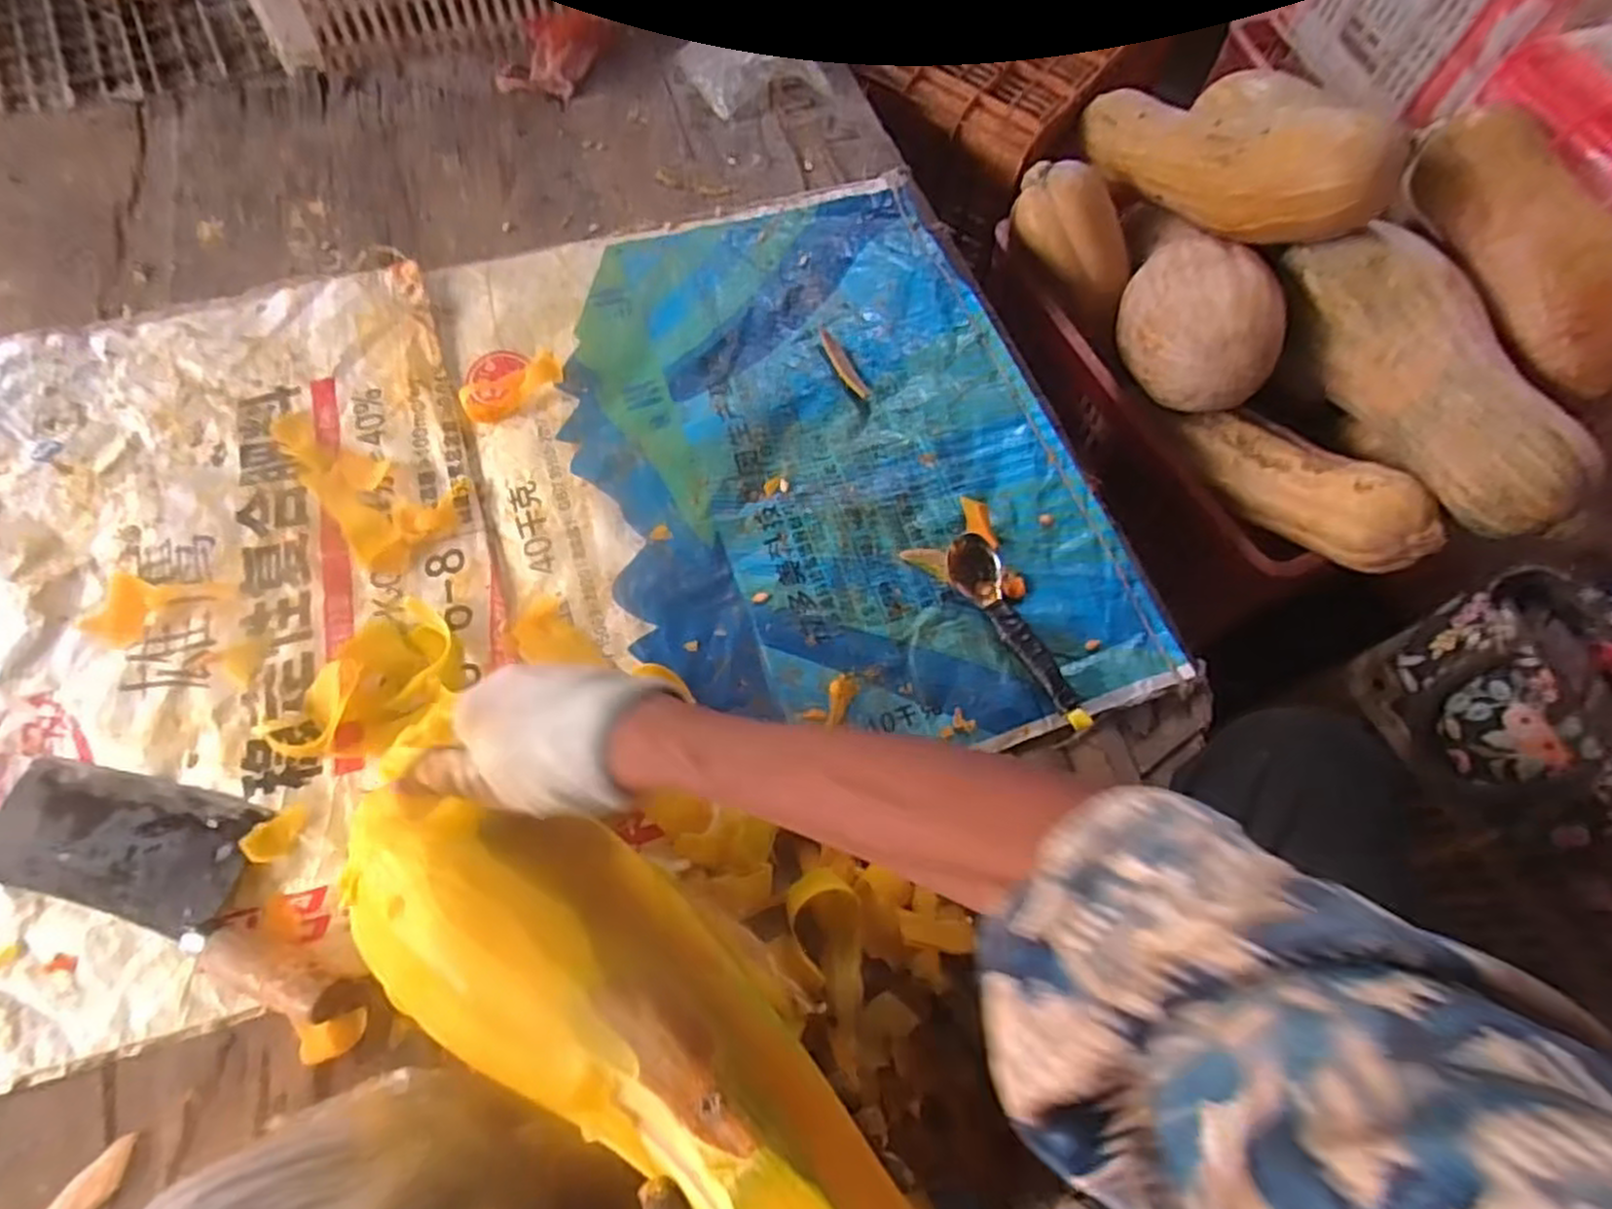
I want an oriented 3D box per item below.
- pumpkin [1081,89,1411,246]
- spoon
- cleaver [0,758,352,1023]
[{"bbox_3d":[0.405,-0.445,0.766,0.100,0.105,0.367,-17,42,-11],"label":"pumpkin"},{"bbox_3d":[0.158,0.020,0.572,0.037,0.026,0.162,-24,69,-14],"label":"spoon"},{"bbox_3d":[-0.389,0.160,0.473,0.266,0.026,0.087,18,65,5],"label":"cleaver"}]

